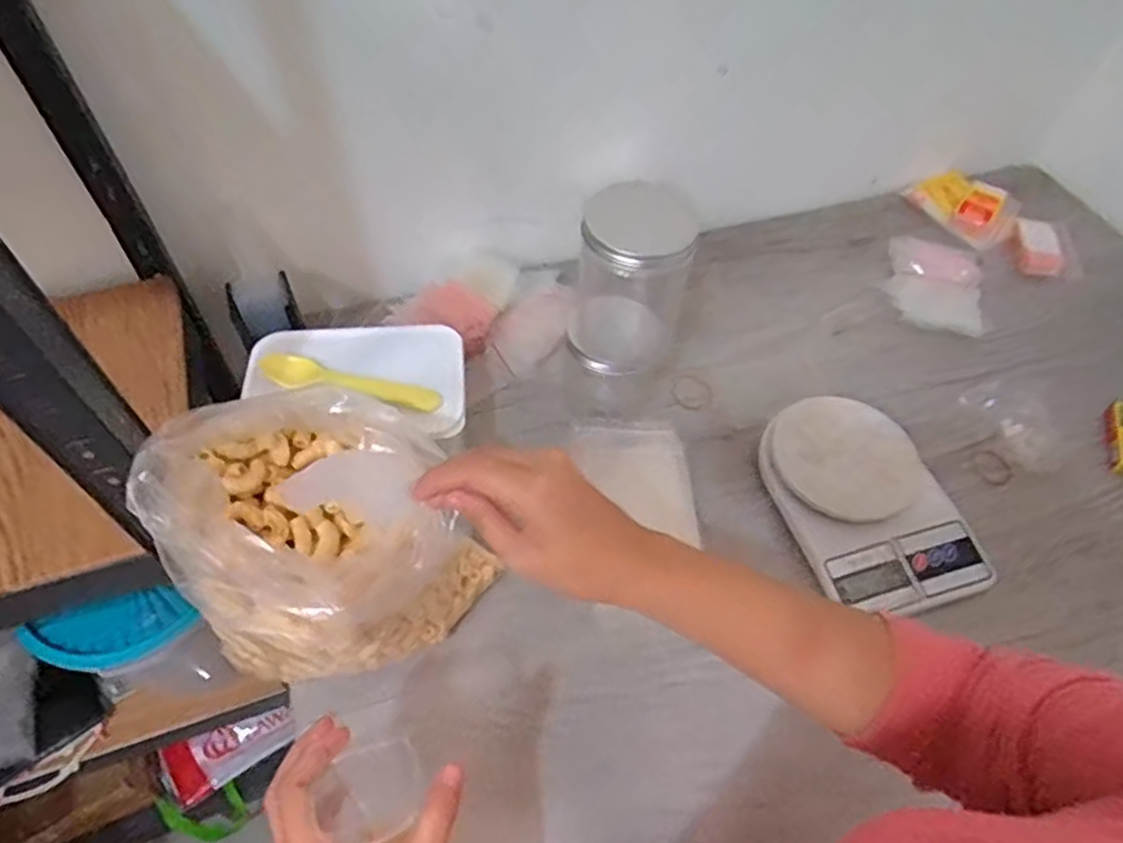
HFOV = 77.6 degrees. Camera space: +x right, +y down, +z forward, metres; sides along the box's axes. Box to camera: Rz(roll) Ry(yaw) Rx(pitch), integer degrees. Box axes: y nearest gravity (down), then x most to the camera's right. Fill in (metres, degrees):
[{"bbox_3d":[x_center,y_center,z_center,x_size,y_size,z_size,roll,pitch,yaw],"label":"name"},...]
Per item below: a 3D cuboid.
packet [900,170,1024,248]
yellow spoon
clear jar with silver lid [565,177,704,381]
[{"bbox_3d":[0.527,-0.290,0.917,0.083,0.028,0.136,-46,65,11],"label":"packet"},{"bbox_3d":[-0.185,-0.035,0.614,0.163,0.010,0.029,10,54,5],"label":"yellow spoon"},{"bbox_3d":[0.060,-0.124,0.617,0.091,0.154,0.096,6,53,2],"label":"clear jar with silver lid"}]

